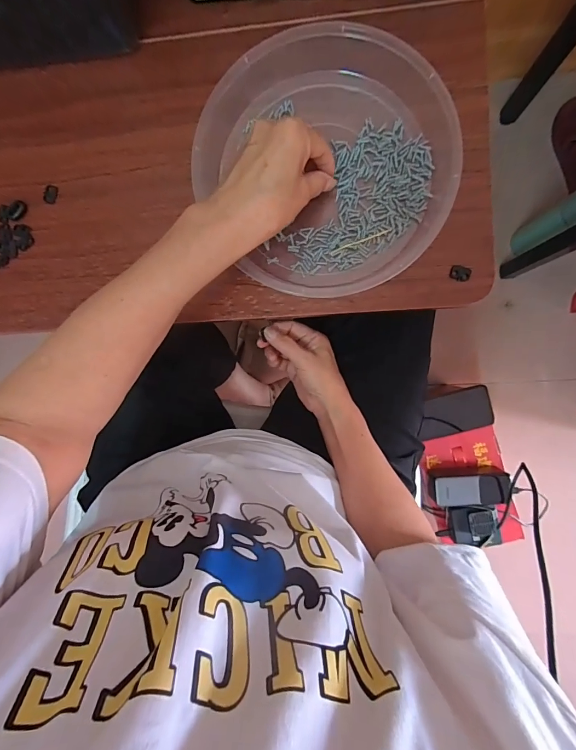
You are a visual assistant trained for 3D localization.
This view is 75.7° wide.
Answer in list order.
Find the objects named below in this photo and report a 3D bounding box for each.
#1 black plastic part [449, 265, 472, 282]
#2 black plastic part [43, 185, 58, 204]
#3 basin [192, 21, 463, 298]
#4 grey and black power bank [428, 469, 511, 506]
[{"bbox_3d":[0.165,-0.097,0.355,0.019,0.006,0.013,18,94,4],"label":"black plastic part"},{"bbox_3d":[-0.249,-0.190,0.389,0.014,0.004,0.019,17,94,4],"label":"black plastic part"},{"bbox_3d":[0.034,-0.190,0.350,0.227,0.044,0.227,0,92,5],"label":"basin"},{"bbox_3d":[0.319,0.201,0.660,0.122,0.056,0.055,-1,92,5],"label":"grey and black power bank"}]

